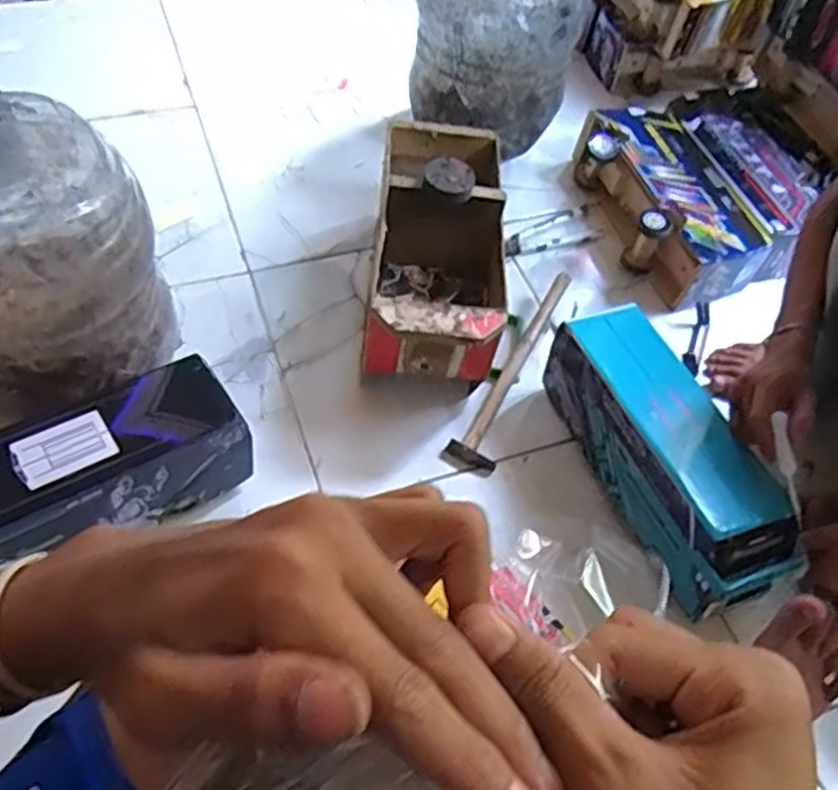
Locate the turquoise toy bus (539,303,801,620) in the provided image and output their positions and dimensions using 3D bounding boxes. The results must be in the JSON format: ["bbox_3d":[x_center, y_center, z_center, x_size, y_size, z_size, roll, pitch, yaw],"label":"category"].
[{"bbox_3d":[0.290,0.067,0.875,0.117,0.150,0.364,-16,60,-16],"label":"turquoise toy bus"}]

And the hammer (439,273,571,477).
[{"bbox_3d":[0.140,-0.038,1.000,0.067,0.040,0.333,28,58,12],"label":"hammer"}]

